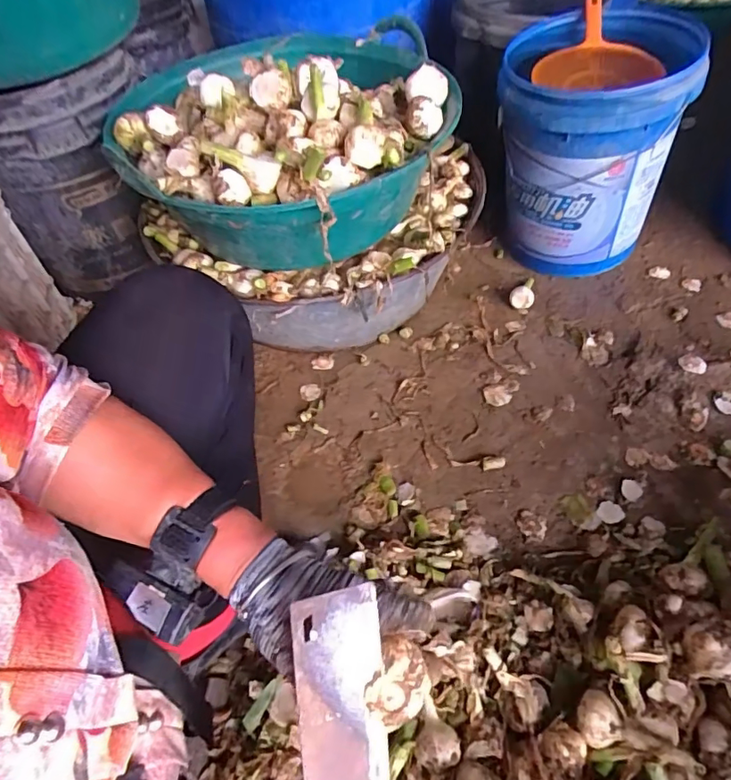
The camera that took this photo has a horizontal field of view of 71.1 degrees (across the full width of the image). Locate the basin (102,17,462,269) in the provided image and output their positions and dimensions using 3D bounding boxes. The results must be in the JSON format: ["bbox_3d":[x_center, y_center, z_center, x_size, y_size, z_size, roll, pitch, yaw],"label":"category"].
[{"bbox_3d":[-0.115,-0.351,0.797,0.433,0.245,0.392,14,54,15],"label":"basin"}]

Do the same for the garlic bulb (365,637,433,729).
[{"bbox_3d":[0.021,0.186,0.321,0.033,0.029,0.047,16,52,19],"label":"garlic bulb"}]

